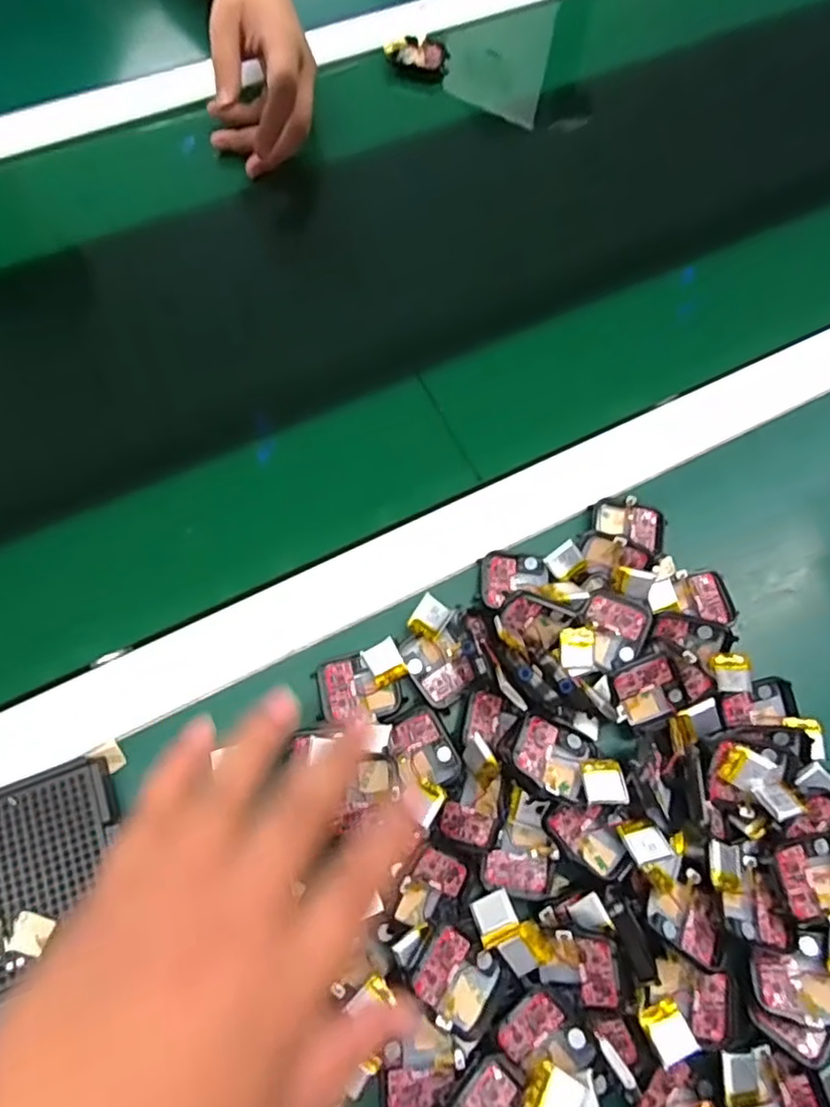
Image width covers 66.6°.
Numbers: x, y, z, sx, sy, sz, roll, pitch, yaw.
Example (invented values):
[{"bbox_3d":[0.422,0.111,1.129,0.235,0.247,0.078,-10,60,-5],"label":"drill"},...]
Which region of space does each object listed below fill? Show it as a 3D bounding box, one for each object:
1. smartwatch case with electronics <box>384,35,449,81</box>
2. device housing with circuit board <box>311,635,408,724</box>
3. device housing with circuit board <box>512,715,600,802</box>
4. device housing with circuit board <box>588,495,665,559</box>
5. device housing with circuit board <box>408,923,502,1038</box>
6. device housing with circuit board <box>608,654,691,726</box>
[{"bbox_3d":[0.003,-0.423,0.538,0.051,0.020,0.028,11,69,1],"label":"smartwatch case with electronics"},{"bbox_3d":[-0.028,0.069,0.341,0.047,0.011,0.036,-11,70,-7],"label":"device housing with circuit board"},{"bbox_3d":[0.069,0.101,0.314,0.038,0.010,0.036,35,55,0],"label":"device housing with circuit board"},{"bbox_3d":[0.130,-0.018,0.385,0.044,0.012,0.032,12,81,8],"label":"device housing with circuit board"},{"bbox_3d":[0.020,0.194,0.287,0.037,0.010,0.034,38,72,11],"label":"device housing with circuit board"},{"bbox_3d":[0.124,0.074,0.341,0.037,0.012,0.038,-34,101,5],"label":"device housing with circuit board"}]

